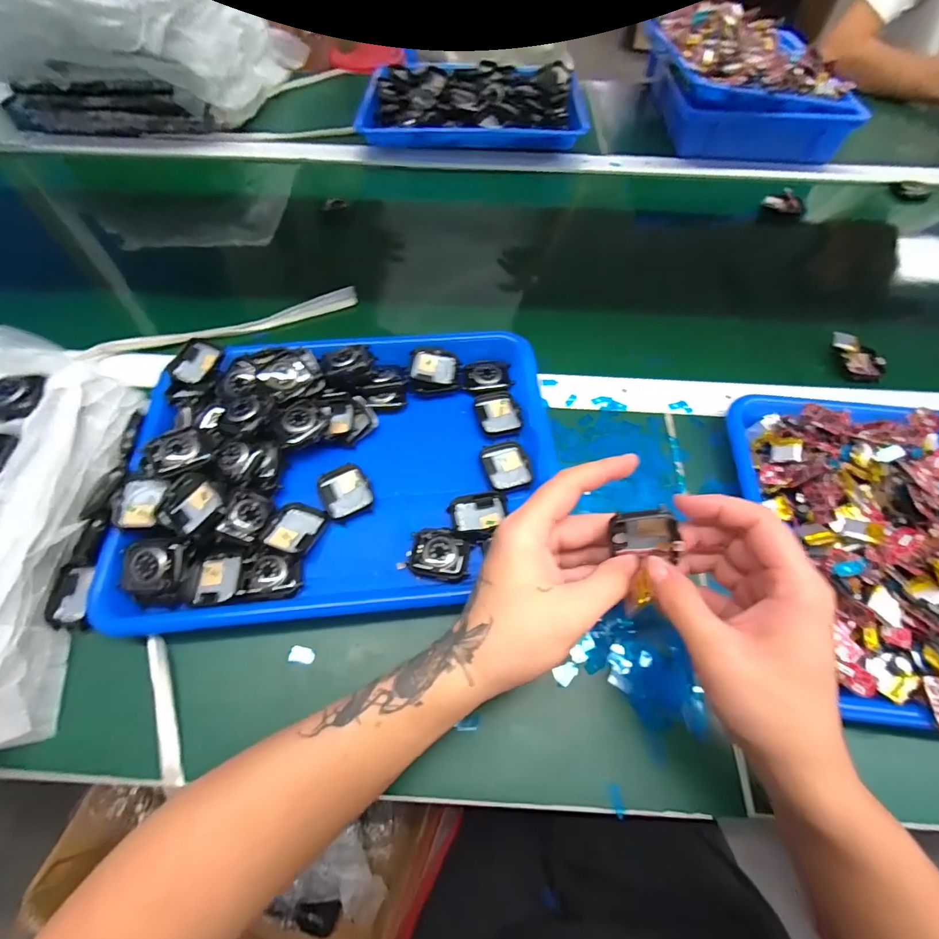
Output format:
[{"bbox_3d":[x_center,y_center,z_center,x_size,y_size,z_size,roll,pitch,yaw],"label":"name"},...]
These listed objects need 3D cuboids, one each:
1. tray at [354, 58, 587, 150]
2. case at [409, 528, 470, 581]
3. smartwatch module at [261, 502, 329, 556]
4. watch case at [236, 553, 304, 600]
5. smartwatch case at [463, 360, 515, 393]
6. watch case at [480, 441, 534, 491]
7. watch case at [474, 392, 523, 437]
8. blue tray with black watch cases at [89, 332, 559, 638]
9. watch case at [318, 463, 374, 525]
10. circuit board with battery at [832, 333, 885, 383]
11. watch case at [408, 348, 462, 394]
[{"bbox_3d":[0.006,-0.554,0.674,0.316,0.047,0.189,3,60,1],"label":"tray"},{"bbox_3d":[-0.022,0.064,0.333,0.043,0.011,0.036,10,61,5],"label":"case"},{"bbox_3d":[-0.132,0.044,0.338,0.037,0.011,0.041,18,62,9],"label":"smartwatch module"},{"bbox_3d":[-0.142,0.077,0.320,0.038,0.015,0.031,-5,61,-4],"label":"watch case"},{"bbox_3d":[0.018,-0.089,0.425,0.046,0.008,0.033,-3,61,-2],"label":"smartwatch case"},{"bbox_3d":[0.031,-0.004,0.371,0.037,0.007,0.043,-16,62,-9],"label":"watch case"},{"bbox_3d":[0.026,-0.051,0.403,0.038,0.005,0.048,-13,61,-8],"label":"watch case"},{"bbox_3d":[-0.098,-0.011,0.361,0.332,0.042,0.247,-6,61,-4],"label":"blue tray with black watch cases"},{"bbox_3d":[-0.099,0.019,0.358,0.037,0.011,0.044,-23,63,-13],"label":"watch case"},{"bbox_3d":[0.396,-0.114,0.452,0.039,0.010,0.062,-1,60,-1],"label":"circuit board with battery"},{"bbox_3d":[-0.033,-0.094,0.419,0.049,0.016,0.040,-3,72,-4],"label":"watch case"}]

